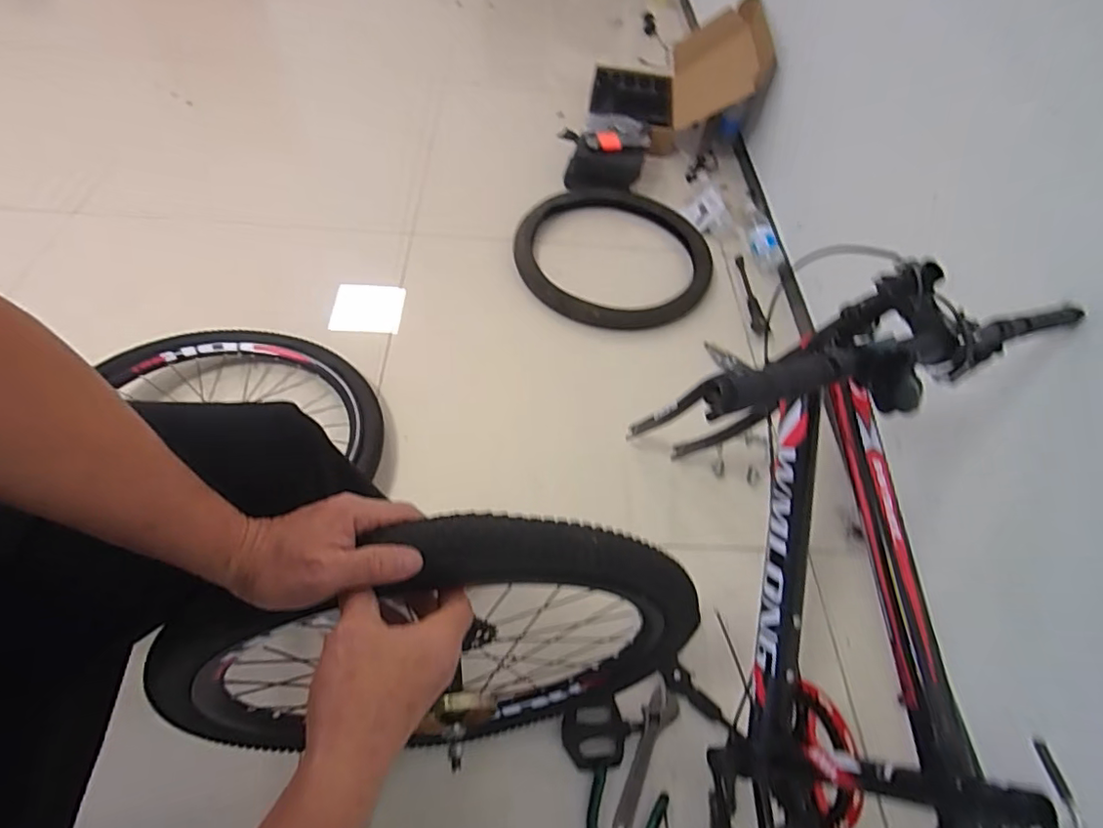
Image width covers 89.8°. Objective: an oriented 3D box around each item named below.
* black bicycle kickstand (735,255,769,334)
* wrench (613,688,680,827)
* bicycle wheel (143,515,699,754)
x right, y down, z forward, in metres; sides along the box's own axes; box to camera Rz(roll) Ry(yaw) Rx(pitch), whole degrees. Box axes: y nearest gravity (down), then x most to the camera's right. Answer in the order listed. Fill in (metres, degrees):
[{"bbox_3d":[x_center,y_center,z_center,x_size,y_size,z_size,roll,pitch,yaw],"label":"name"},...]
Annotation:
[{"bbox_3d":[0.477,-0.285,1.332,0.032,0.029,0.212,-11,69,3],"label":"black bicycle kickstand"},{"bbox_3d":[0.128,0.479,0.766,0.043,0.010,0.188,26,57,13],"label":"wrench"},{"bbox_3d":[-0.113,0.258,0.572,0.474,0.492,0.105,-5,56,-9],"label":"bicycle wheel"}]

